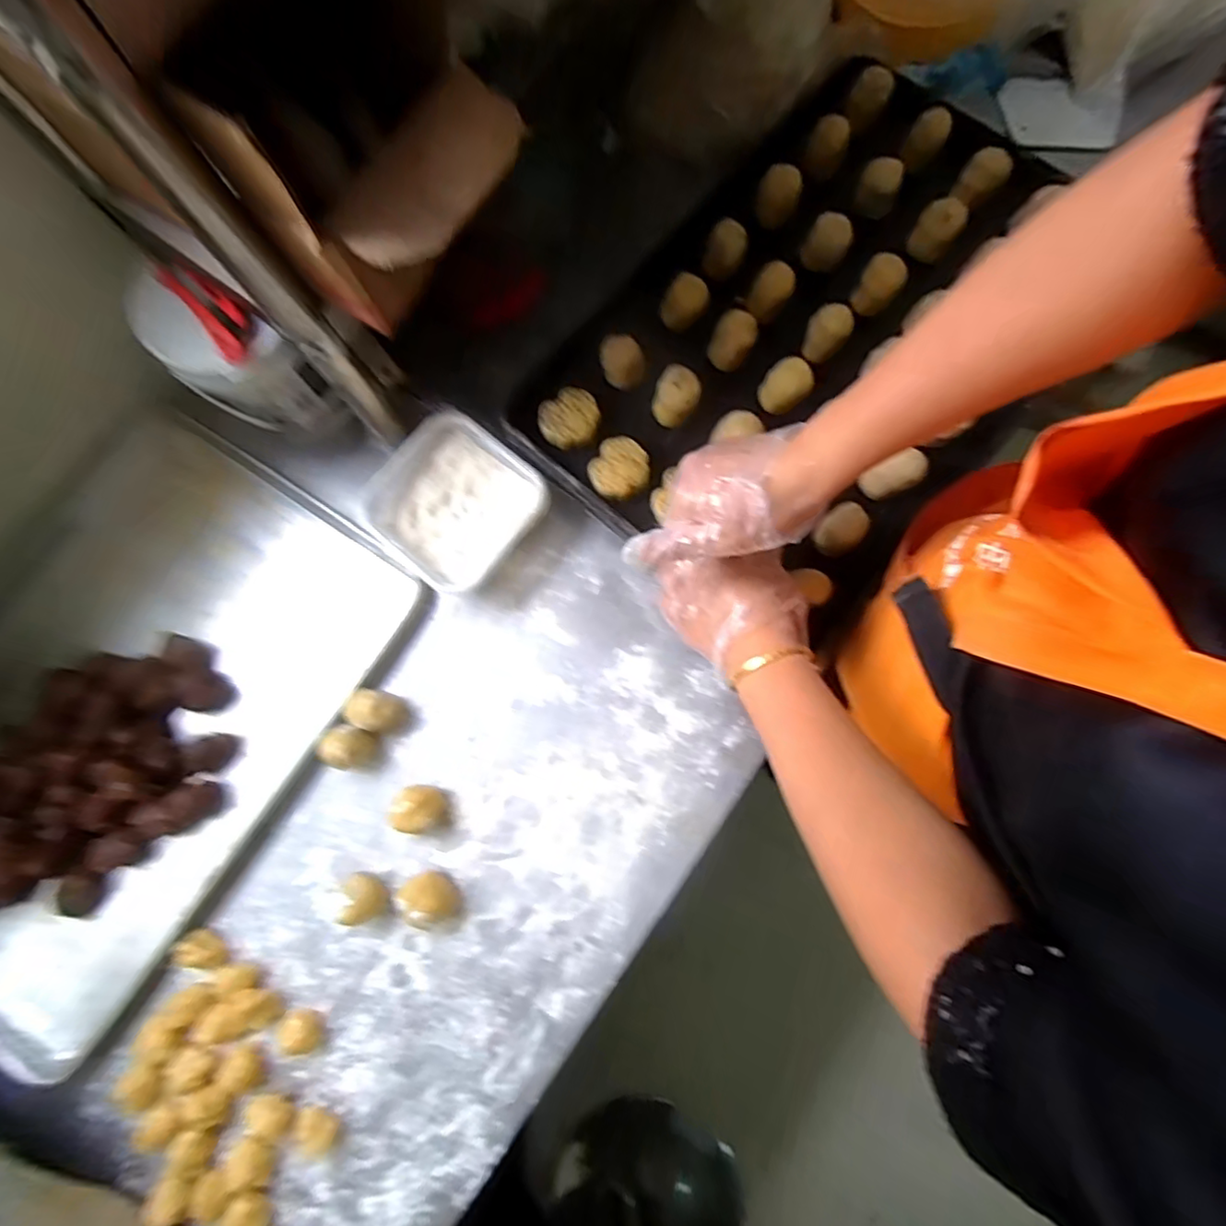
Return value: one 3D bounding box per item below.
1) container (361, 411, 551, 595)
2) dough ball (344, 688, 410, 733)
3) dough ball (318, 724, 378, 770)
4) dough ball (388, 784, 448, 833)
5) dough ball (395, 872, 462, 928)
[{"bbox_3d":[-0.169,-0.114,0.660,0.163,0.062,0.160,40,82,8],"label":"container"},{"bbox_3d":[-0.248,0.101,0.636,0.058,0.040,0.042,19,80,4],"label":"dough ball"},{"bbox_3d":[-0.270,0.138,0.624,0.047,0.041,0.042,5,79,2],"label":"dough ball"},{"bbox_3d":[-0.196,0.198,0.615,0.047,0.038,0.046,0,79,1],"label":"dough ball"},{"bbox_3d":[-0.177,0.279,0.594,0.046,0.041,0.054,-39,81,-7],"label":"dough ball"}]

